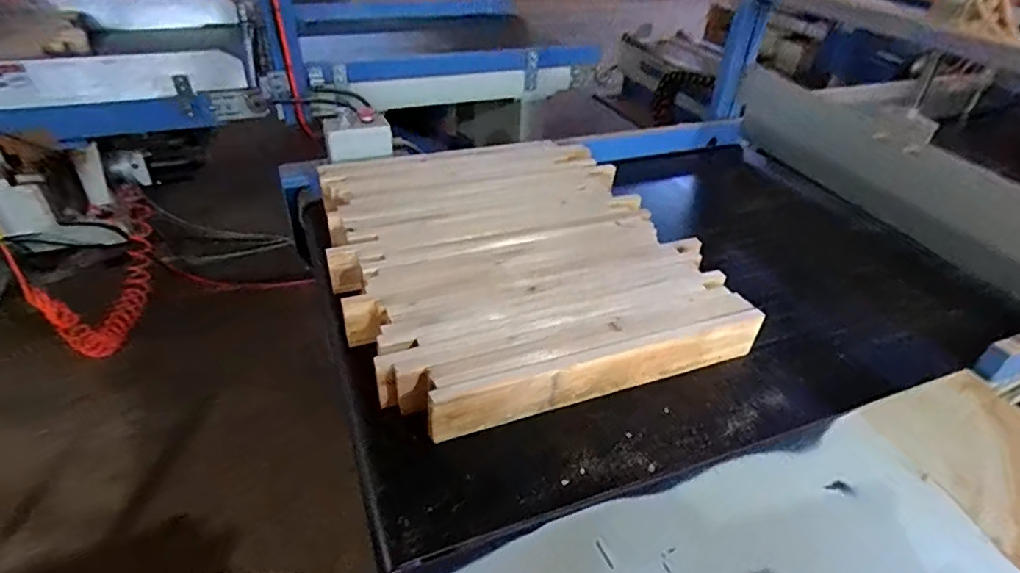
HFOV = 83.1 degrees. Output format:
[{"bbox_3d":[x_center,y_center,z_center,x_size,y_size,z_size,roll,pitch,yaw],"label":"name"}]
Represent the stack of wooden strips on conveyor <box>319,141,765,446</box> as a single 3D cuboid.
[{"bbox_3d":[-0.008,-0.071,0.980,0.563,0.103,0.638,-15,35,-16],"label":"stack of wooden strips on conveyor"}]

